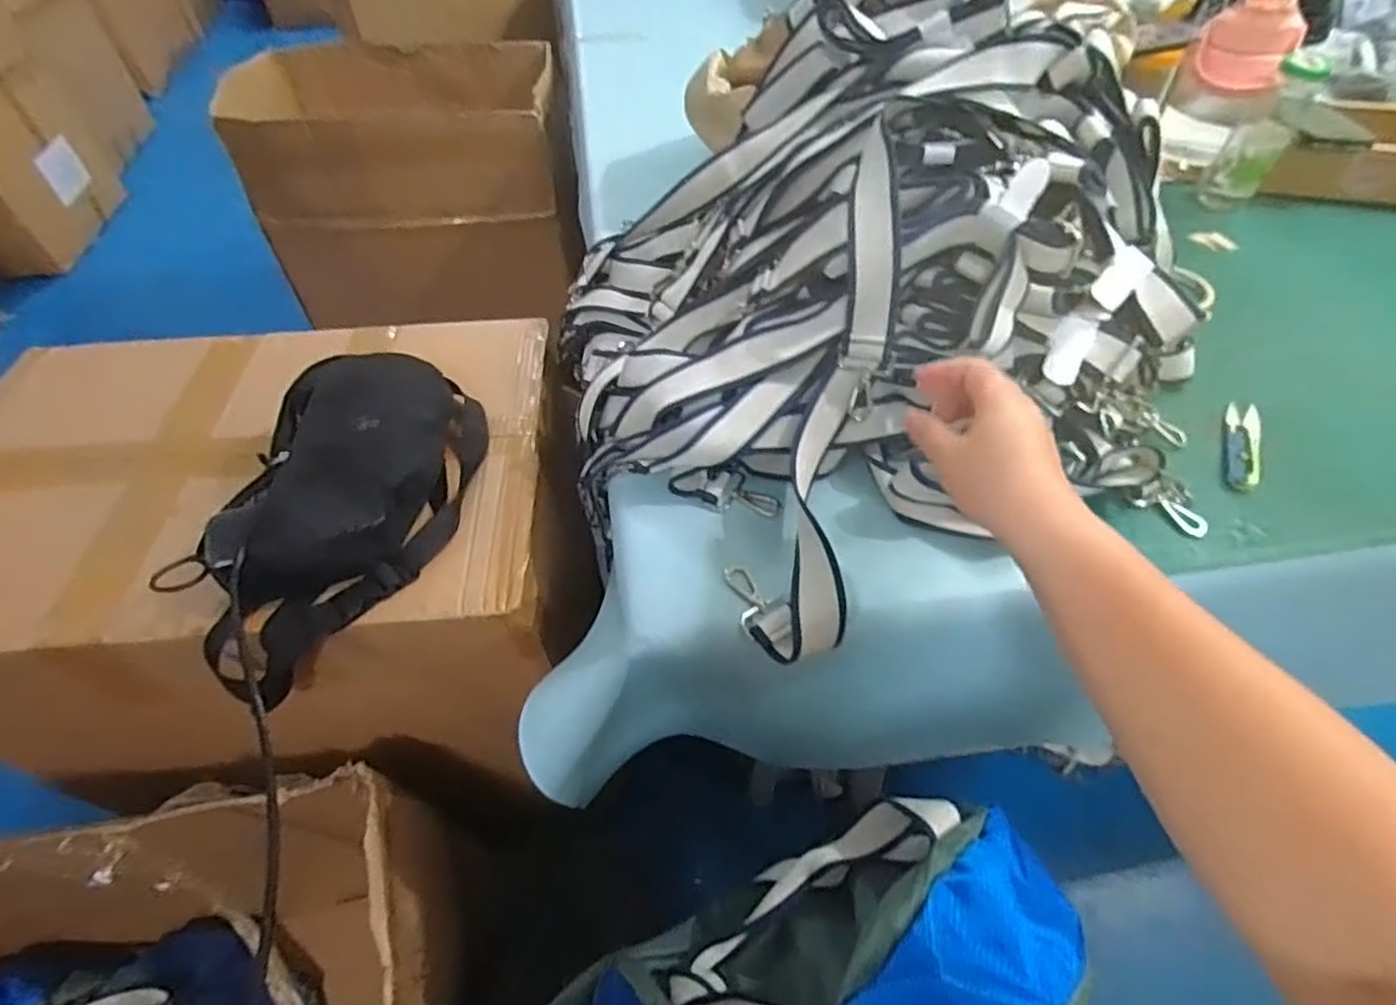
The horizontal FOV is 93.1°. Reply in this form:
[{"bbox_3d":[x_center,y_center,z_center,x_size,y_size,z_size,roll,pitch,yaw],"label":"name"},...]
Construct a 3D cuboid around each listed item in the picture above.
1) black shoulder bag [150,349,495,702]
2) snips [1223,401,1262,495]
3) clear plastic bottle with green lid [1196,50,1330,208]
[{"bbox_3d":[-0.301,0.000,0.579,0.159,0.124,0.325,14,52,12],"label":"black shoulder bag"},{"bbox_3d":[0.479,-0.051,0.581,0.026,0.010,0.114,22,54,18],"label":"snips"},{"bbox_3d":[0.684,-0.448,0.799,0.061,0.168,0.069,31,58,24],"label":"clear plastic bottle with green lid"}]

